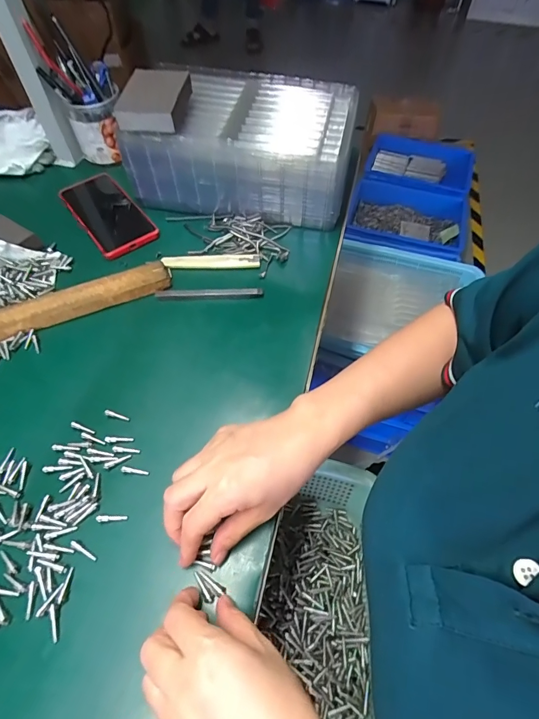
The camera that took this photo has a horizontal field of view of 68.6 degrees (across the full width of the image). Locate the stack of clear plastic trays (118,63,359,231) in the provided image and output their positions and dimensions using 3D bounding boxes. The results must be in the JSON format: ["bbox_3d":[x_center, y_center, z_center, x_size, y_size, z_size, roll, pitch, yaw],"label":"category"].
[{"bbox_3d":[-0.031,-0.292,0.536,0.275,0.123,0.171,11,59,5],"label":"stack of clear plastic trays"}]

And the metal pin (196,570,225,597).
[{"bbox_3d":[-0.046,0.171,0.304,0.026,0.004,0.007,29,61,23],"label":"metal pin"}]

